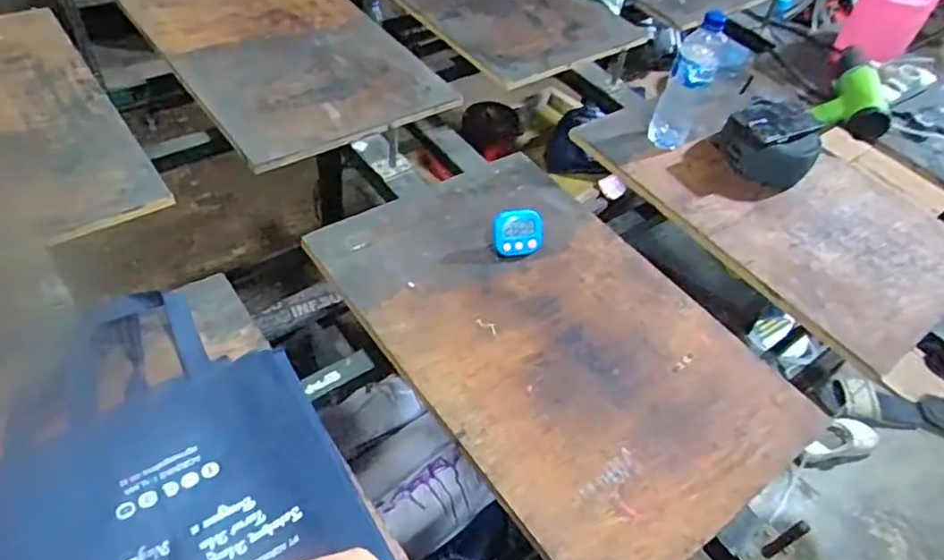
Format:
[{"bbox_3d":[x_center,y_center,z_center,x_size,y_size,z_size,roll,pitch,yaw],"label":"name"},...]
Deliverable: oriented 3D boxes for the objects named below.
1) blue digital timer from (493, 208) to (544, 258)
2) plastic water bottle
[{"bbox_3d":[0.063,-0.065,0.867,0.067,0.062,0.016,-8,5,4],"label":"blue digital timer"},{"bbox_3d":[0.357,-0.317,1.052,0.080,0.211,0.061,26,49,12],"label":"plastic water bottle"}]

